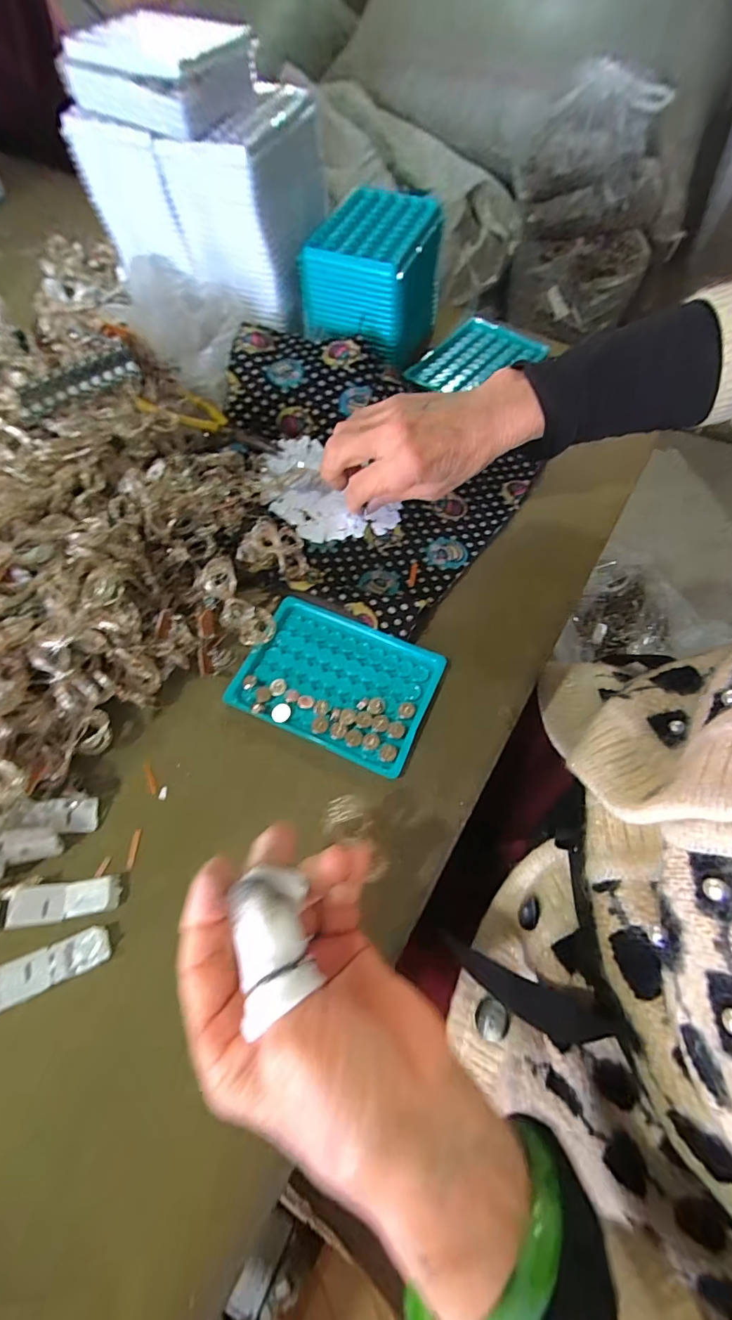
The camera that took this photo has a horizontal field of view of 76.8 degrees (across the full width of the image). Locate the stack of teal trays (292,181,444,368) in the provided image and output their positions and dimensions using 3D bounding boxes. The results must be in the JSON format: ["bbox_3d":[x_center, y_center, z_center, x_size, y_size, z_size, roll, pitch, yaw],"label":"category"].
[{"bbox_3d":[0.011,-0.357,0.437,0.098,0.088,0.129,27,67,11],"label":"stack of teal trays"}]

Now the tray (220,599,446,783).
[{"bbox_3d":[-0.020,0.014,0.328,0.132,0.008,0.093,23,67,9],"label":"tray"}]

